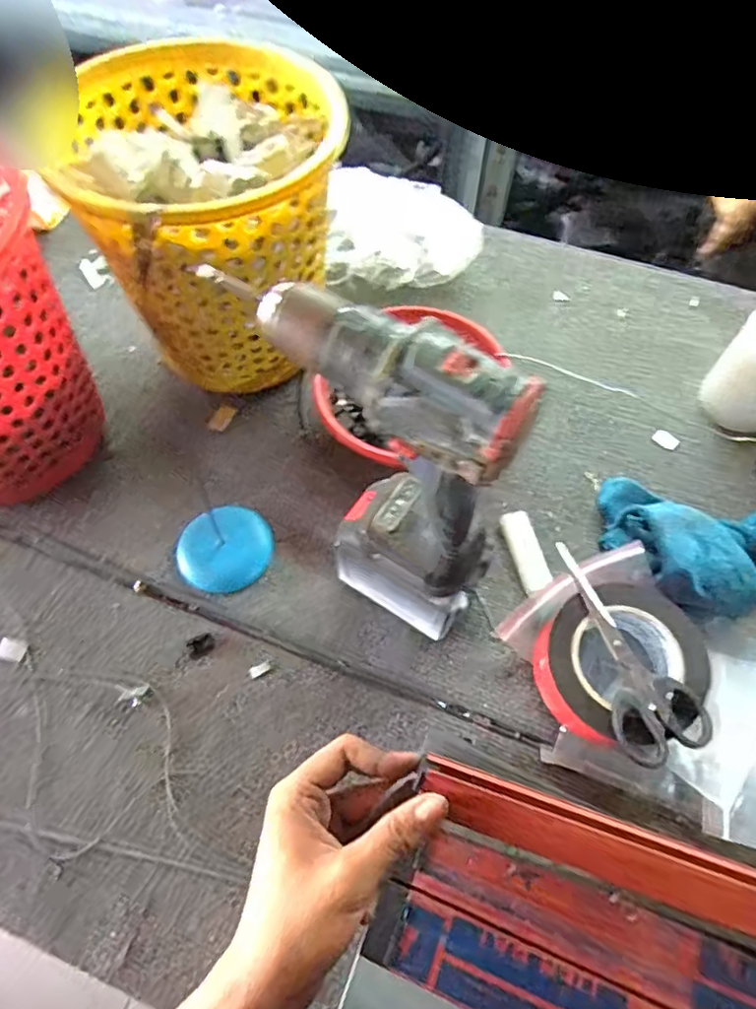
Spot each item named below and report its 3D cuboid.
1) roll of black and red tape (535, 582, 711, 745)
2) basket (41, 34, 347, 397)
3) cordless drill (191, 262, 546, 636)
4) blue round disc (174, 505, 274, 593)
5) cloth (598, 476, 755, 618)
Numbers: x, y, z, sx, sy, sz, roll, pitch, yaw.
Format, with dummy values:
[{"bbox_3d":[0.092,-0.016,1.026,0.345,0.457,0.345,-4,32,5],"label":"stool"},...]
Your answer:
[{"bbox_3d":[0.195,0.128,0.466,0.118,0.056,0.117,0,61,0],"label":"roll of black and red tape"},{"bbox_3d":[-0.152,-0.256,0.574,0.229,0.252,0.241,-19,63,-10],"label":"basket"},{"bbox_3d":[-0.011,-0.024,0.396,0.201,0.257,0.064,33,66,16],"label":"cordless drill"},{"bbox_3d":[-0.142,0.042,0.539,0.086,0.022,0.075,-26,64,-14],"label":"blue round disc"},{"bbox_3d":[0.295,0.039,0.517,0.179,0.061,0.133,13,62,7],"label":"cloth"}]

